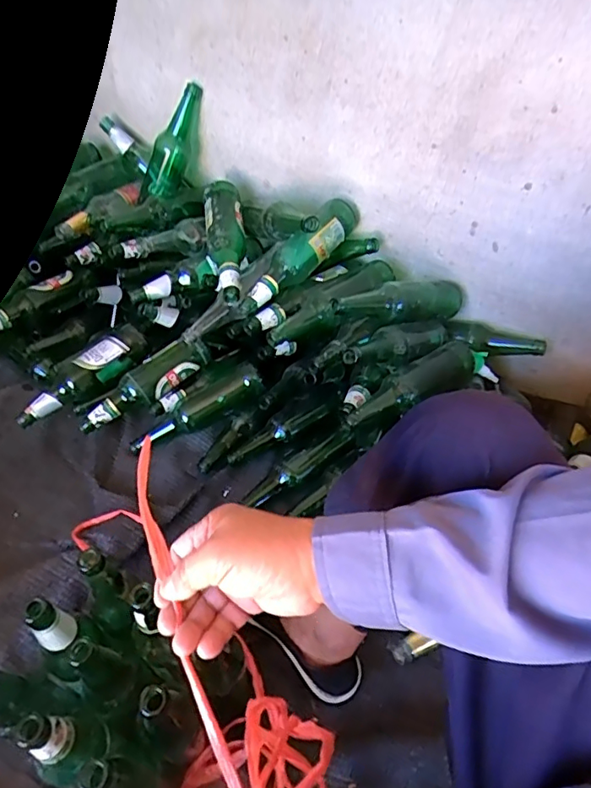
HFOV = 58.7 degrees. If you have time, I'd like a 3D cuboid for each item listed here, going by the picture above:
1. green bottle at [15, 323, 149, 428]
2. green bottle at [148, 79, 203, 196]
[{"bbox_3d":[-0.389,-0.035,0.959,0.257,0.073,0.073,-41,60,-14],"label":"green bottle"},{"bbox_3d":[-0.226,-0.466,0.989,0.065,0.224,0.062,15,45,-24],"label":"green bottle"}]

